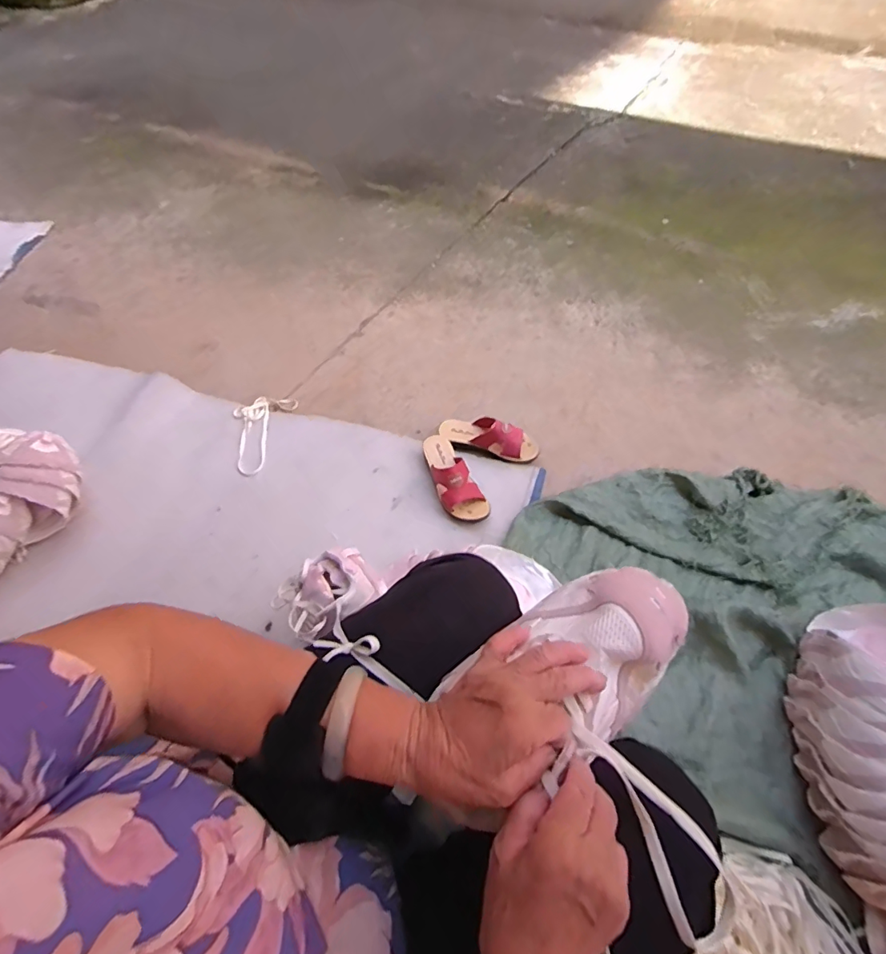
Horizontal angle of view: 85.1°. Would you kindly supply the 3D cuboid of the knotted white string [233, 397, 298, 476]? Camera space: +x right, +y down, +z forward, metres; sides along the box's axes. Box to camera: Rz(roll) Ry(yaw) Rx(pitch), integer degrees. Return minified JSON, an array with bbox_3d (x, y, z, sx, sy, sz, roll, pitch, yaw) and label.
[{"bbox_3d":[-0.459,-0.112,1.169,0.131,0.016,0.239,10,55,8],"label":"knotted white string"}]

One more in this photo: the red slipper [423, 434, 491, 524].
[{"bbox_3d":[0.015,-0.004,1.019,0.085,0.070,0.225,-25,59,-12],"label":"red slipper"}]

